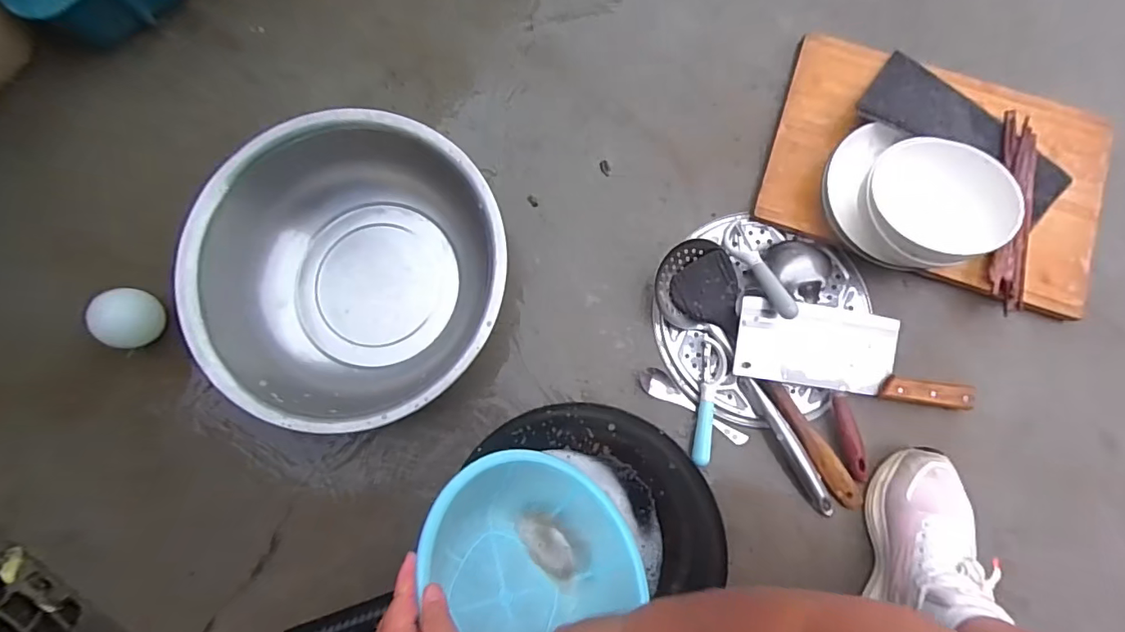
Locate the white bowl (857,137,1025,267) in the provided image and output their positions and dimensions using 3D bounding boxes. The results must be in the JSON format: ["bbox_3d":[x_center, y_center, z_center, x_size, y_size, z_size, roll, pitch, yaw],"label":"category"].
[{"bbox_3d":[0.442,-0.139,0.603,0.149,0.067,0.154,0,78,-1],"label":"white bowl"}]

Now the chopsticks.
[{"bbox_3d":[0.600,-0.145,0.671,0.060,0.019,0.275,11,81,2],"label":"chopsticks"}]

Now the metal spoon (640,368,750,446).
[{"bbox_3d":[0.170,0.123,0.654,0.161,0.027,0.030,35,83,5],"label":"metal spoon"}]

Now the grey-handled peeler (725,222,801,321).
[{"bbox_3d":[0.253,-0.061,0.656,0.027,0.028,0.161,-16,49,-3],"label":"grey-handled peeler"}]

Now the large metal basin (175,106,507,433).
[{"bbox_3d":[-0.255,-0.048,0.640,0.364,0.120,0.356,0,81,0],"label":"large metal basin"}]

